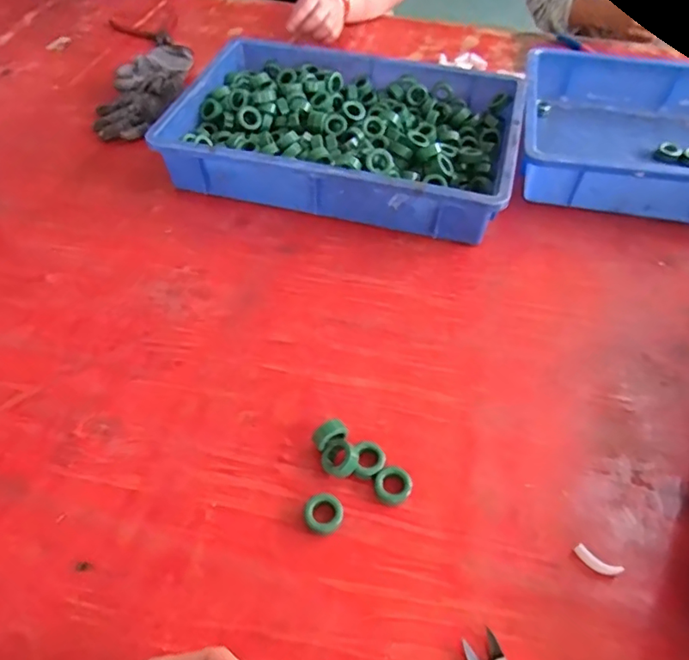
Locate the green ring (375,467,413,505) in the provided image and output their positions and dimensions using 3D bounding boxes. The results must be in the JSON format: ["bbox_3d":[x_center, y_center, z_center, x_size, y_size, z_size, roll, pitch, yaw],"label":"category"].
[{"bbox_3d":[0.041,0.132,0.456,0.029,0.012,0.031,0,52,0],"label":"green ring"}]

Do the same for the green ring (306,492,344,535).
[{"bbox_3d":[-0.016,0.149,0.438,0.029,0.014,0.030,0,52,0],"label":"green ring"}]

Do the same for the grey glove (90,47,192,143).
[{"bbox_3d":[-0.302,-0.381,0.845,0.098,0.036,0.262,8,52,6],"label":"grey glove"}]

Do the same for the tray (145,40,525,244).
[{"bbox_3d":[0.005,-0.269,0.731,0.434,0.076,0.302,12,53,9],"label":"tray"}]

